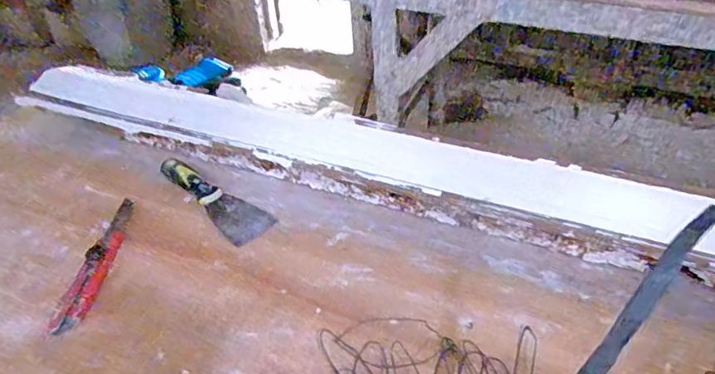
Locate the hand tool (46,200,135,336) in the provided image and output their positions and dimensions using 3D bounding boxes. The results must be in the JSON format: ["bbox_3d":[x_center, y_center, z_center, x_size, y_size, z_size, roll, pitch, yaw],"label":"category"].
[{"bbox_3d":[-0.281,0.080,0.566,0.036,0.011,0.193,-1,37,3],"label":"hand tool"}]

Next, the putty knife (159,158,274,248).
[{"bbox_3d":[-0.180,0.006,0.635,0.178,0.024,0.057,27,46,33],"label":"putty knife"}]

